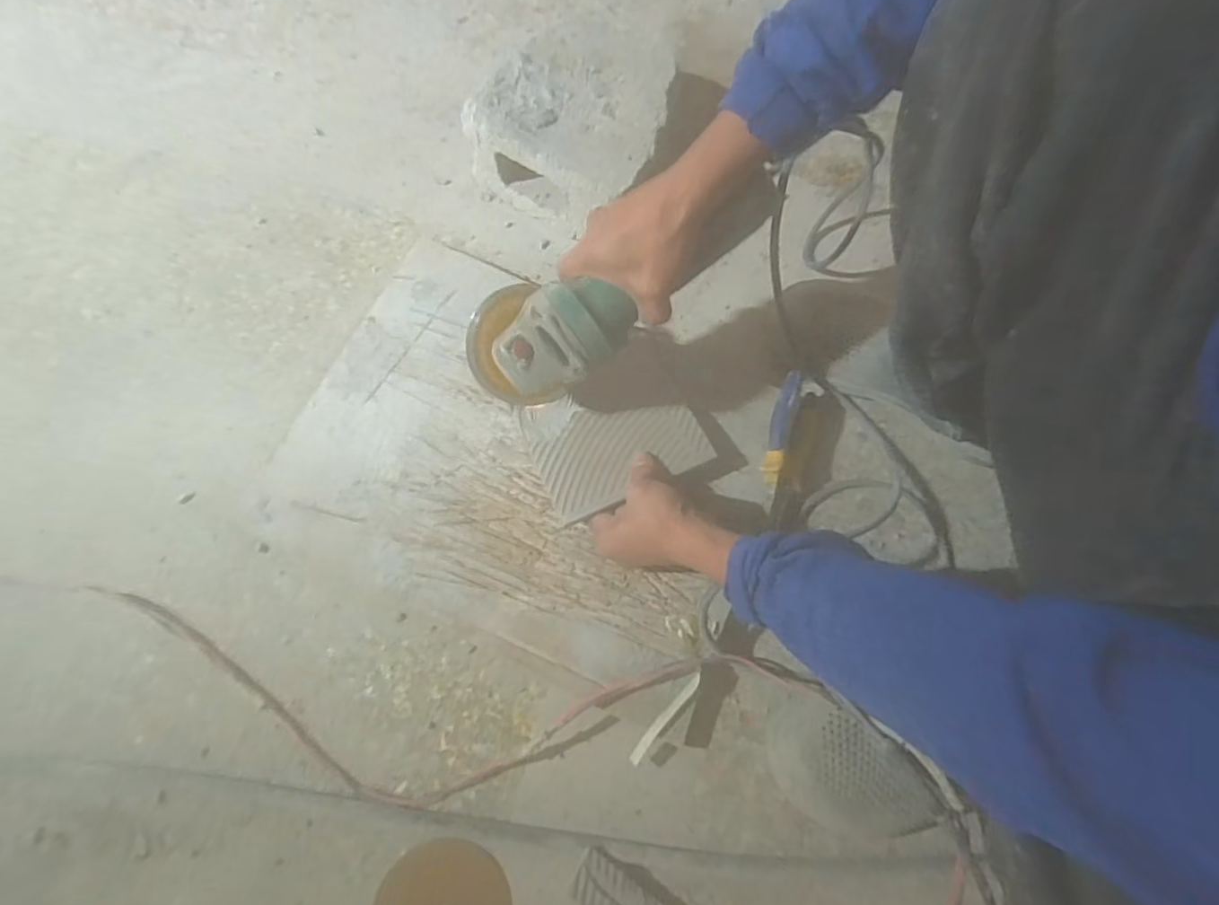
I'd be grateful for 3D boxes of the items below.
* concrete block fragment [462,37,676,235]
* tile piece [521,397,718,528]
[{"bbox_3d":[-0.030,-0.347,0.659,0.200,0.112,0.200,1,70,-2],"label":"concrete block fragment"},{"bbox_3d":[0.004,-0.014,0.546,0.146,0.008,0.115,-23,68,-7],"label":"tile piece"}]

